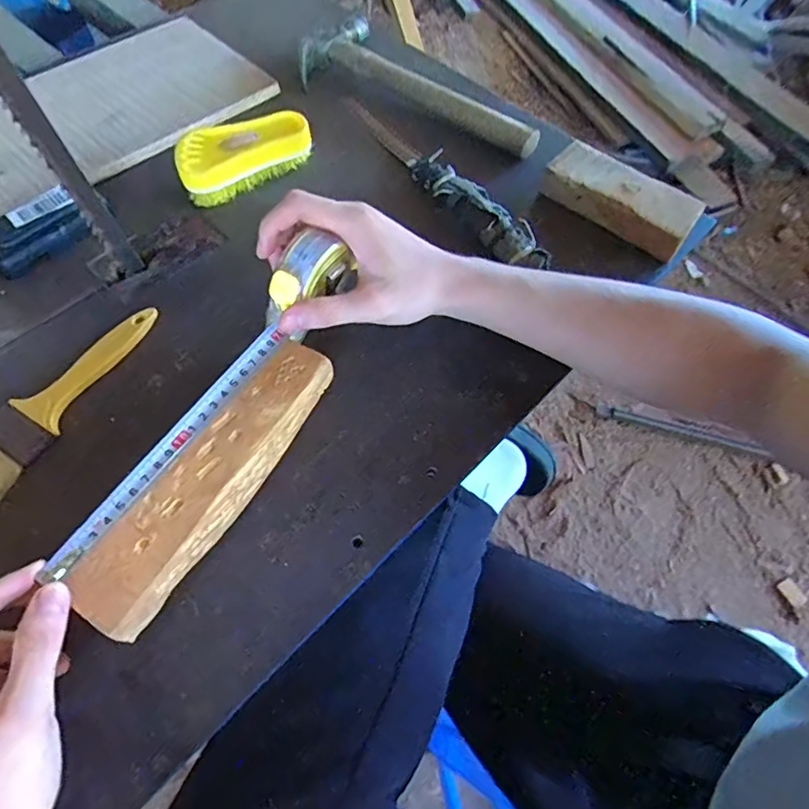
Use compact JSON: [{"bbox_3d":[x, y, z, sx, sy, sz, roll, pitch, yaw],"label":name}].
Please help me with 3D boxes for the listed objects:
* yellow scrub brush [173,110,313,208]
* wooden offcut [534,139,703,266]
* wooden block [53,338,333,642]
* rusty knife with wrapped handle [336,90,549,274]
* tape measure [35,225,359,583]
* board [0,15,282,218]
[{"bbox_3d":[-0.150,-0.232,0.491,0.121,0.040,0.055,-32,67,-18],"label":"yellow scrub brush"},{"bbox_3d":[0.199,-0.189,0.486,0.138,0.032,0.060,38,67,17],"label":"wooden offcut"},{"bbox_3d":[-0.117,0.043,0.334,0.042,0.033,0.198,27,60,12],"label":"wooden block"},{"bbox_3d":[0.027,-0.221,0.503,0.038,0.025,0.298,-31,67,-17],"label":"rusty knife with wrapped handle"},{"bbox_3d":[-0.118,-0.008,0.332,0.030,0.045,0.251,31,73,14],"label":"tape measure"},{"bbox_3d":[-0.311,-0.288,0.526,0.196,0.009,0.341,41,68,18],"label":"board"}]

